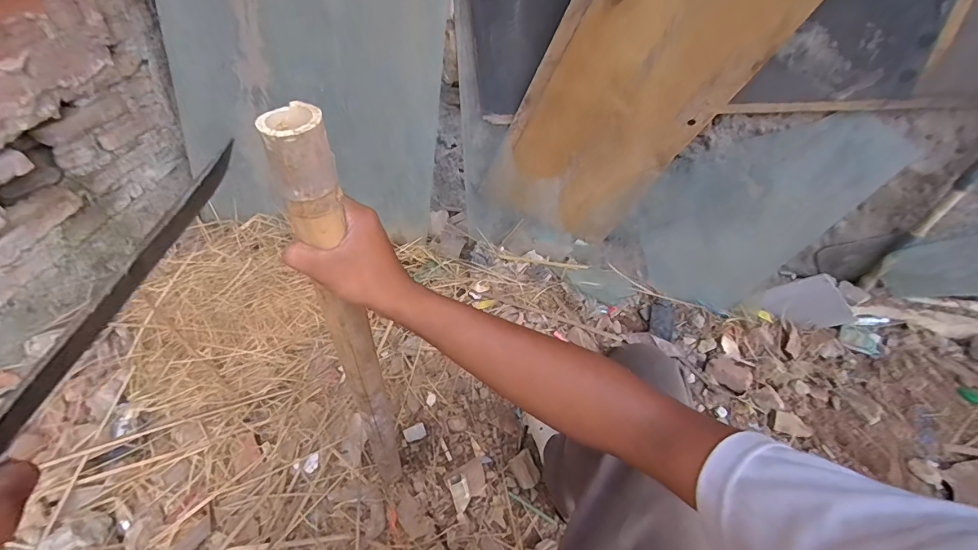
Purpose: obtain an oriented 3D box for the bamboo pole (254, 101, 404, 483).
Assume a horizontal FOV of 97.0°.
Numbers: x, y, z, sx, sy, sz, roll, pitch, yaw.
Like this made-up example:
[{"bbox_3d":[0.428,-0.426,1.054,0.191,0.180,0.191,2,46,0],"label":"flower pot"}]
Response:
[{"bbox_3d":[-0.150,0.097,0.512,0.046,0.608,0.048,-11,51,-15],"label":"bamboo pole"}]

